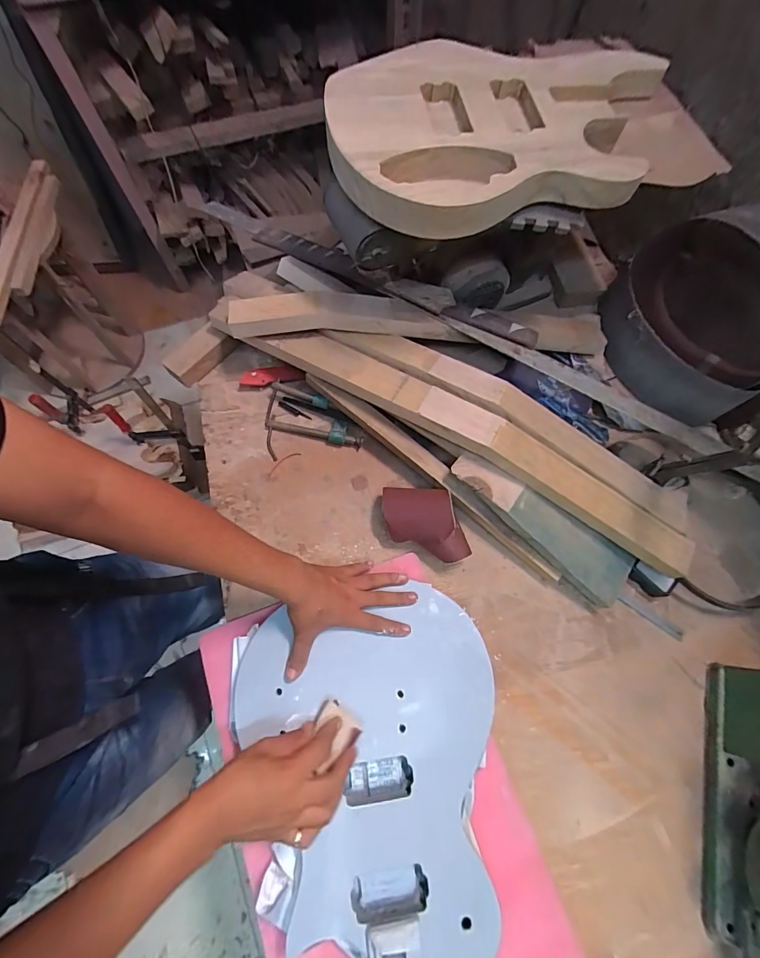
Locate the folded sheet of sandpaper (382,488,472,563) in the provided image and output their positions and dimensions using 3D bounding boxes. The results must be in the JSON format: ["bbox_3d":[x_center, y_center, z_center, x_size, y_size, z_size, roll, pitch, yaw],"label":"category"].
[{"bbox_3d":[0.067,0.067,0.586,0.126,0.080,0.105,4,70,-1],"label":"folded sheet of sandpaper"}]

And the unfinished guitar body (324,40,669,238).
[{"bbox_3d":[0.175,-0.465,0.504,0.479,0.062,0.304,-12,71,-6],"label":"unfinished guitar body"}]

